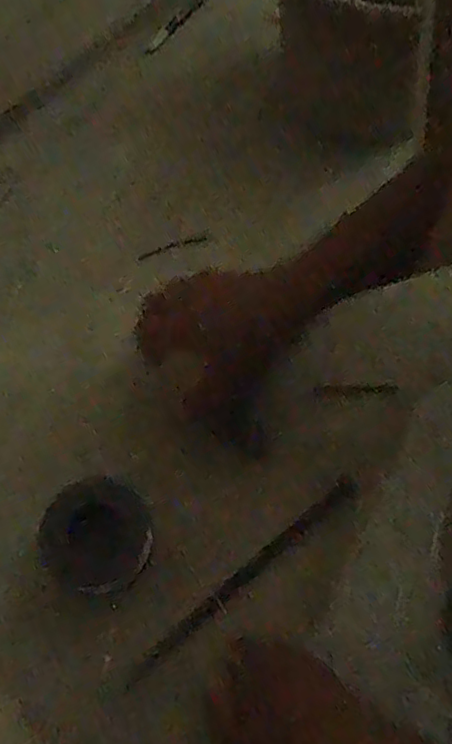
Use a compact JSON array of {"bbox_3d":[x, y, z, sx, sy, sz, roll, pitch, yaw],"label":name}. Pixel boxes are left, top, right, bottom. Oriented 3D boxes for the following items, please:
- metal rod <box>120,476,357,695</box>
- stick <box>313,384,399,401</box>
[{"bbox_3d":[0.016,0.174,0.511,0.251,0.007,0.018,-37,70,-16],"label":"metal rod"},{"bbox_3d":[0.126,0.019,0.591,0.077,0.012,0.014,-1,65,-1],"label":"stick"}]

